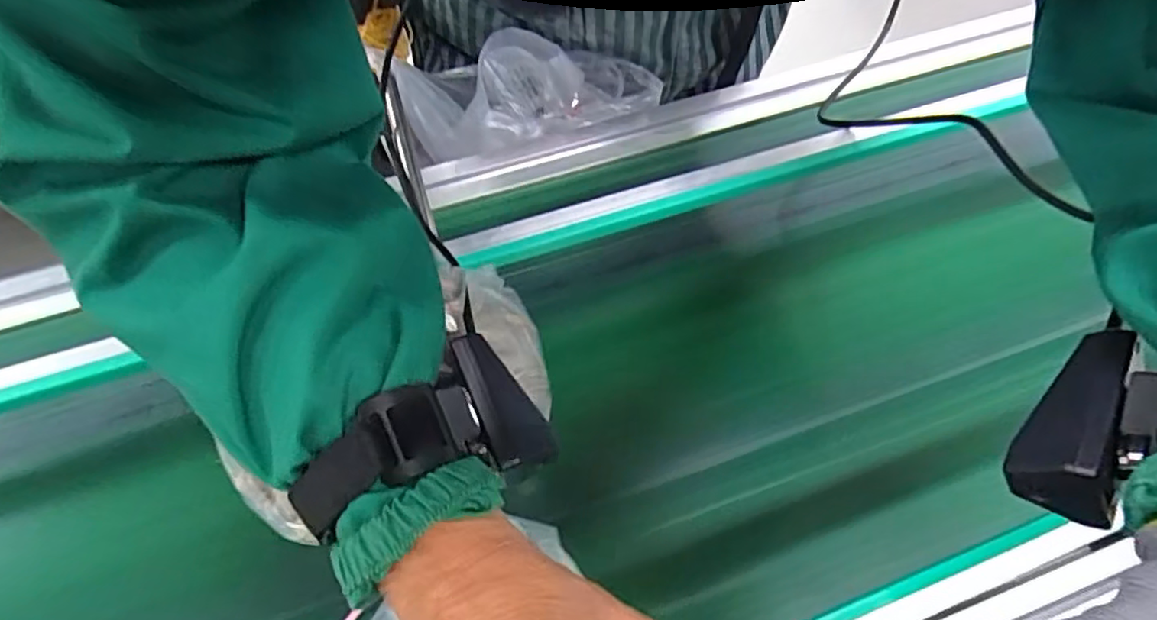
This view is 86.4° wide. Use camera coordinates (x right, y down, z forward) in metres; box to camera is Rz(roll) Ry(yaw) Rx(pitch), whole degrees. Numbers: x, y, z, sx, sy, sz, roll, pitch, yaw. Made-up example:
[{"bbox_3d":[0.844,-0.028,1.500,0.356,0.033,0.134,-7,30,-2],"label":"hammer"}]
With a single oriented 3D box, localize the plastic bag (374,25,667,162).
[{"bbox_3d":[-0.050,-0.186,0.548,0.235,0.091,0.087,-17,67,-27],"label":"plastic bag"}]

